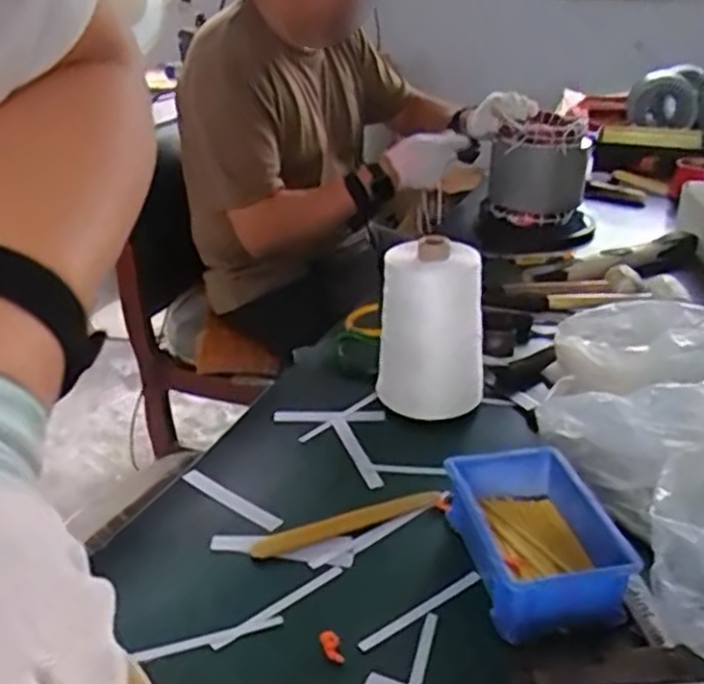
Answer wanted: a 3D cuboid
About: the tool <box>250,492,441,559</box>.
[{"bbox_3d":[-0.003,0.146,0.602,0.159,0.004,0.026,-12,29,-20],"label":"tool"}]

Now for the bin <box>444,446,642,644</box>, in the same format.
[{"bbox_3d":[0.138,0.146,0.566,0.104,0.053,0.151,-6,27,-10],"label":"bin"}]

